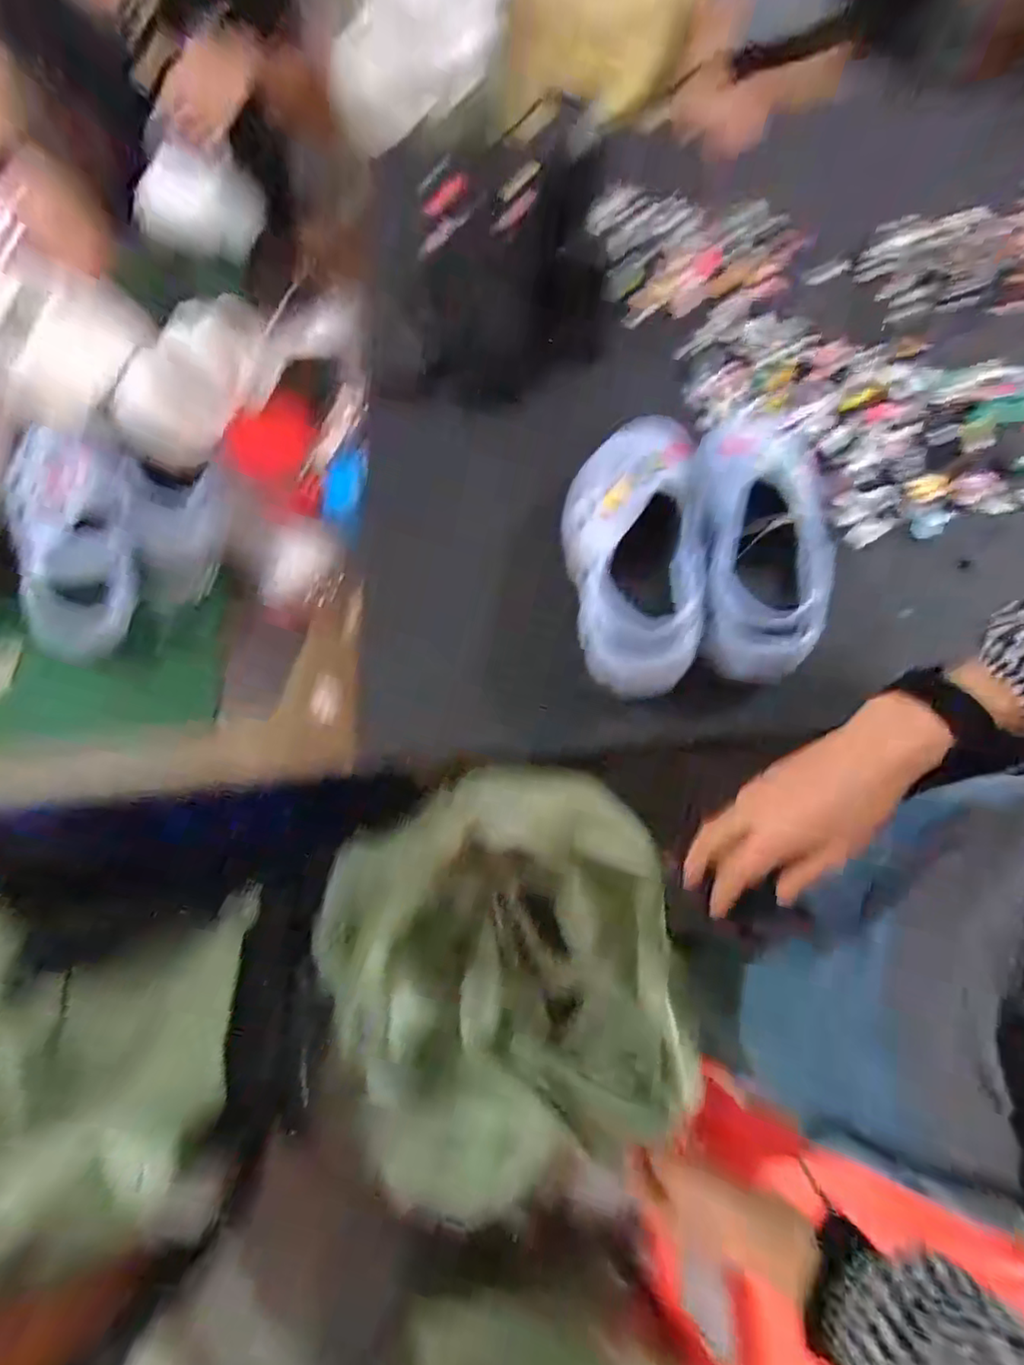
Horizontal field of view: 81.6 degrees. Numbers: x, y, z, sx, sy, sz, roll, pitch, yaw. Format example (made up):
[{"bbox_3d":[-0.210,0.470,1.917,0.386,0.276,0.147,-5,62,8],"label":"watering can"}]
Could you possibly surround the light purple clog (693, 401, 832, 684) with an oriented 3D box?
[{"bbox_3d":[0.212,-0.143,0.528,0.112,0.092,0.259,1,66,2],"label":"light purple clog"}]

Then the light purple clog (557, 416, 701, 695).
[{"bbox_3d":[0.101,-0.112,0.513,0.095,0.099,0.248,0,66,1],"label":"light purple clog"}]

